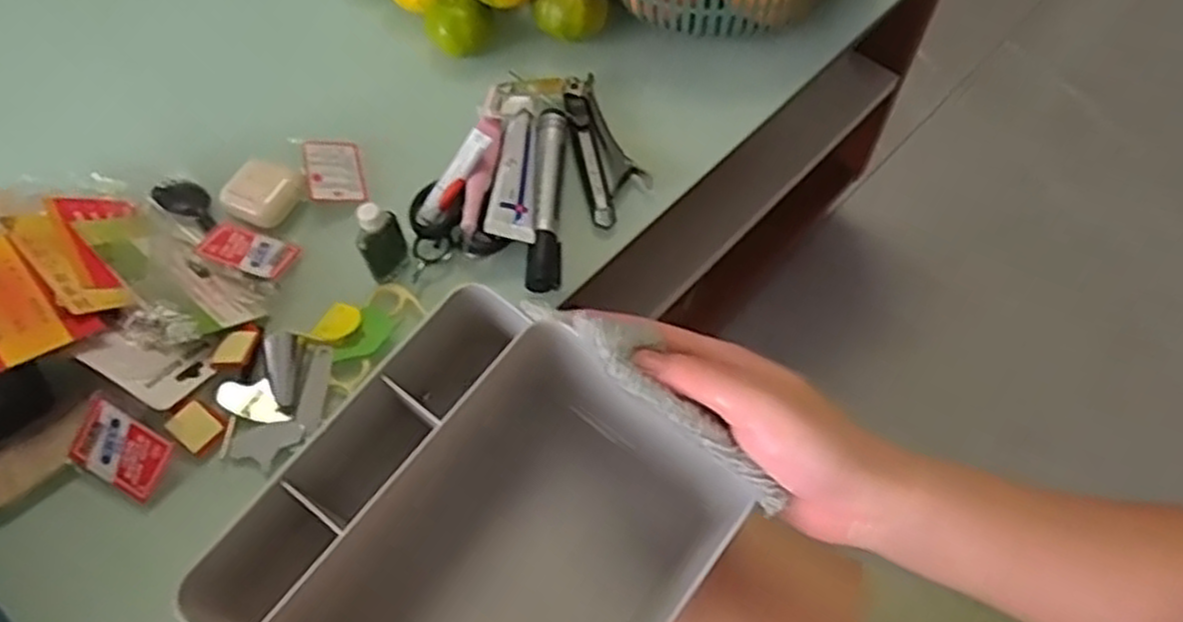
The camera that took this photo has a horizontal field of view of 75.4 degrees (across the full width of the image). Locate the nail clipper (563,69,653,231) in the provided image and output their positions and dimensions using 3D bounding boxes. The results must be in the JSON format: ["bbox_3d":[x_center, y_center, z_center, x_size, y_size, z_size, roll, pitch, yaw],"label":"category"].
[{"bbox_3d":[0.007,-0.109,0.500,0.041,0.014,0.116,-14,60,-6],"label":"nail clipper"}]

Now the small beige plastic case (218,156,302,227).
[{"bbox_3d":[-0.207,-0.074,0.480,0.040,0.016,0.042,29,65,17],"label":"small beige plastic case"}]

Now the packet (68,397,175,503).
[{"bbox_3d":[-0.244,0.072,0.397,0.048,0.004,0.036,29,91,4],"label":"packet"}]

